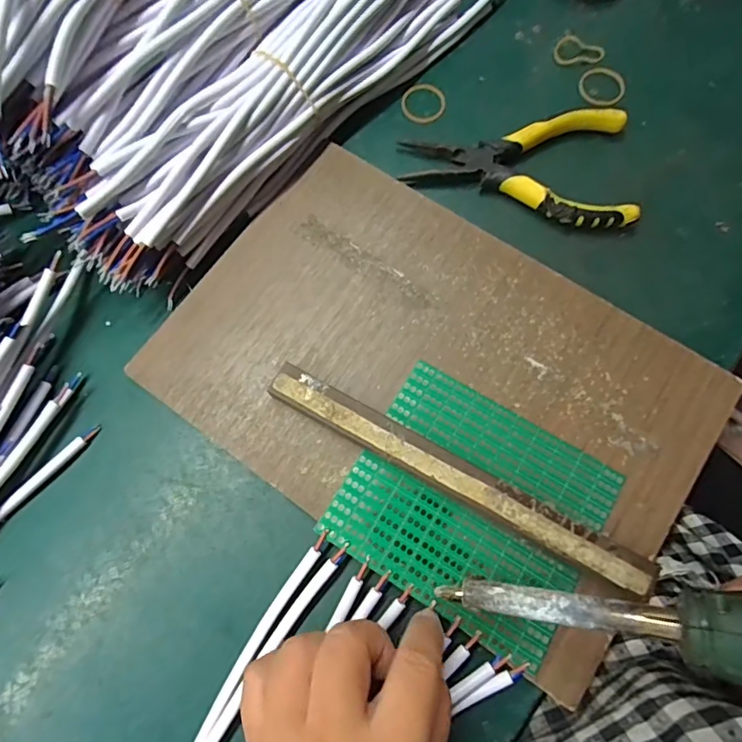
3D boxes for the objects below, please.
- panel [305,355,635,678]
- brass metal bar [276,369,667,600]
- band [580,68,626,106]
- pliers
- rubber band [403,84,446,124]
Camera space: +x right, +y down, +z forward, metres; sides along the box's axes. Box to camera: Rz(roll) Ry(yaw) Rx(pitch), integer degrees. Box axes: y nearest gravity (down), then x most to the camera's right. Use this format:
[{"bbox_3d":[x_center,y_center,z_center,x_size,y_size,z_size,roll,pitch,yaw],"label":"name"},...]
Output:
[{"bbox_3d":[0.054,0.071,0.262,0.126,0.005,0.109,31,78,8],"label":"panel"},{"bbox_3d":[0.042,0.055,0.259,0.211,0.018,0.020,28,77,8],"label":"brass metal bar"},{"bbox_3d":[0.163,-0.201,0.346,0.036,0.004,0.031,-41,79,-13],"label":"band"},{"bbox_3d":[0.094,-0.131,0.315,0.140,0.016,0.075,3,75,1],"label":"pliers"},{"bbox_3d":[0.037,-0.188,0.342,0.030,0.004,0.033,0,75,1],"label":"rubber band"}]

